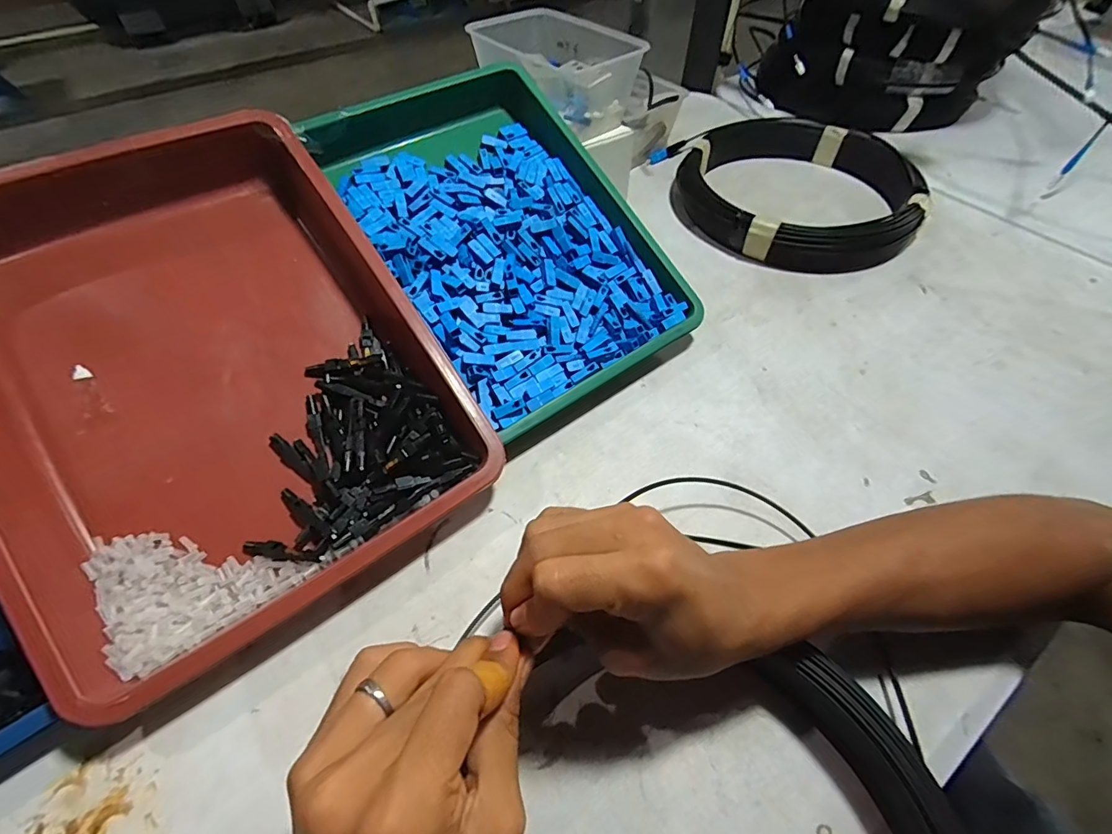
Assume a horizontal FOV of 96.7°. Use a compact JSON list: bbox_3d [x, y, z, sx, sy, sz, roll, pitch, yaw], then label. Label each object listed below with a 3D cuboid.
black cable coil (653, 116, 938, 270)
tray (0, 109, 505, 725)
[{"bbox_3d":[0.268,-0.270,0.579,0.243,0.051,0.267,0,52,0],"label":"black cable coil"},{"bbox_3d":[-0.237,-0.038,0.339,0.267,0.072,0.348,-32,77,-21],"label":"tray"}]

